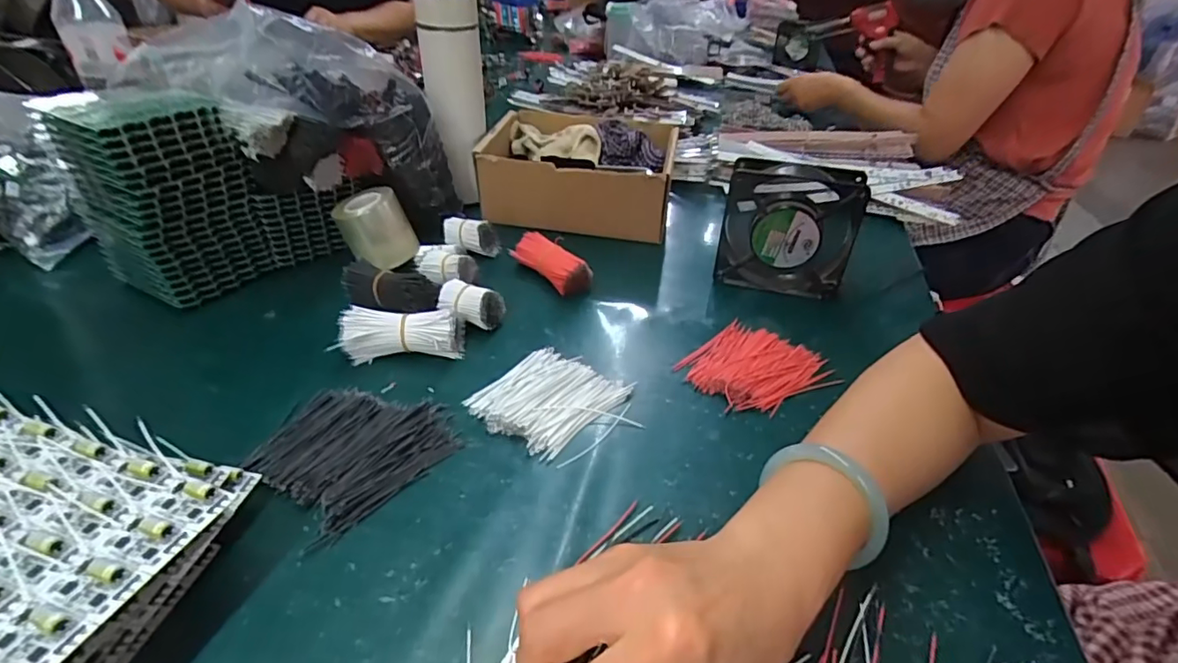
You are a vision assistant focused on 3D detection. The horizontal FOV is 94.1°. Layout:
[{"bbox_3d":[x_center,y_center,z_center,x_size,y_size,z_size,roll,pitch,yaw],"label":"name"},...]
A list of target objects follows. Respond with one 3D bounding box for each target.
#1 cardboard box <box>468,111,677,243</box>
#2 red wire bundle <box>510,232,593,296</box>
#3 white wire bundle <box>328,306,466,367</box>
[{"bbox_3d":[-0.011,-0.187,0.656,0.216,0.091,0.161,5,36,2],"label":"cardboard box"},{"bbox_3d":[-0.038,-0.068,0.548,0.032,0.039,0.092,-28,46,-36],"label":"red wire bundle"},{"bbox_3d":[-0.150,0.001,0.442,0.093,0.033,0.035,-2,36,-7],"label":"white wire bundle"}]

